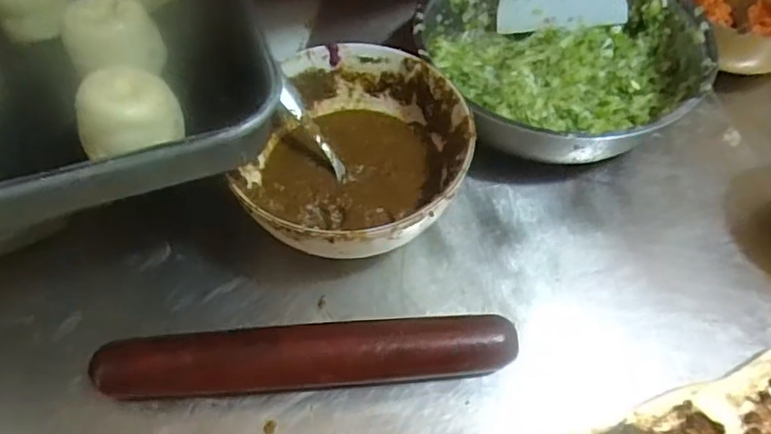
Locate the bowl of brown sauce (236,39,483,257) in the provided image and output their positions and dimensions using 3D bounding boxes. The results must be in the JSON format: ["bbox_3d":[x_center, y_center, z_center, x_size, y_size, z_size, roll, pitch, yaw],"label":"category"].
[{"bbox_3d":[-0.020,-0.036,0.456,0.153,0.082,0.175,13,56,8],"label":"bowl of brown sauce"}]

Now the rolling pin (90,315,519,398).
[{"bbox_3d":[-0.049,0.091,0.397,0.261,0.036,0.035,-4,56,-4],"label":"rolling pin"}]

